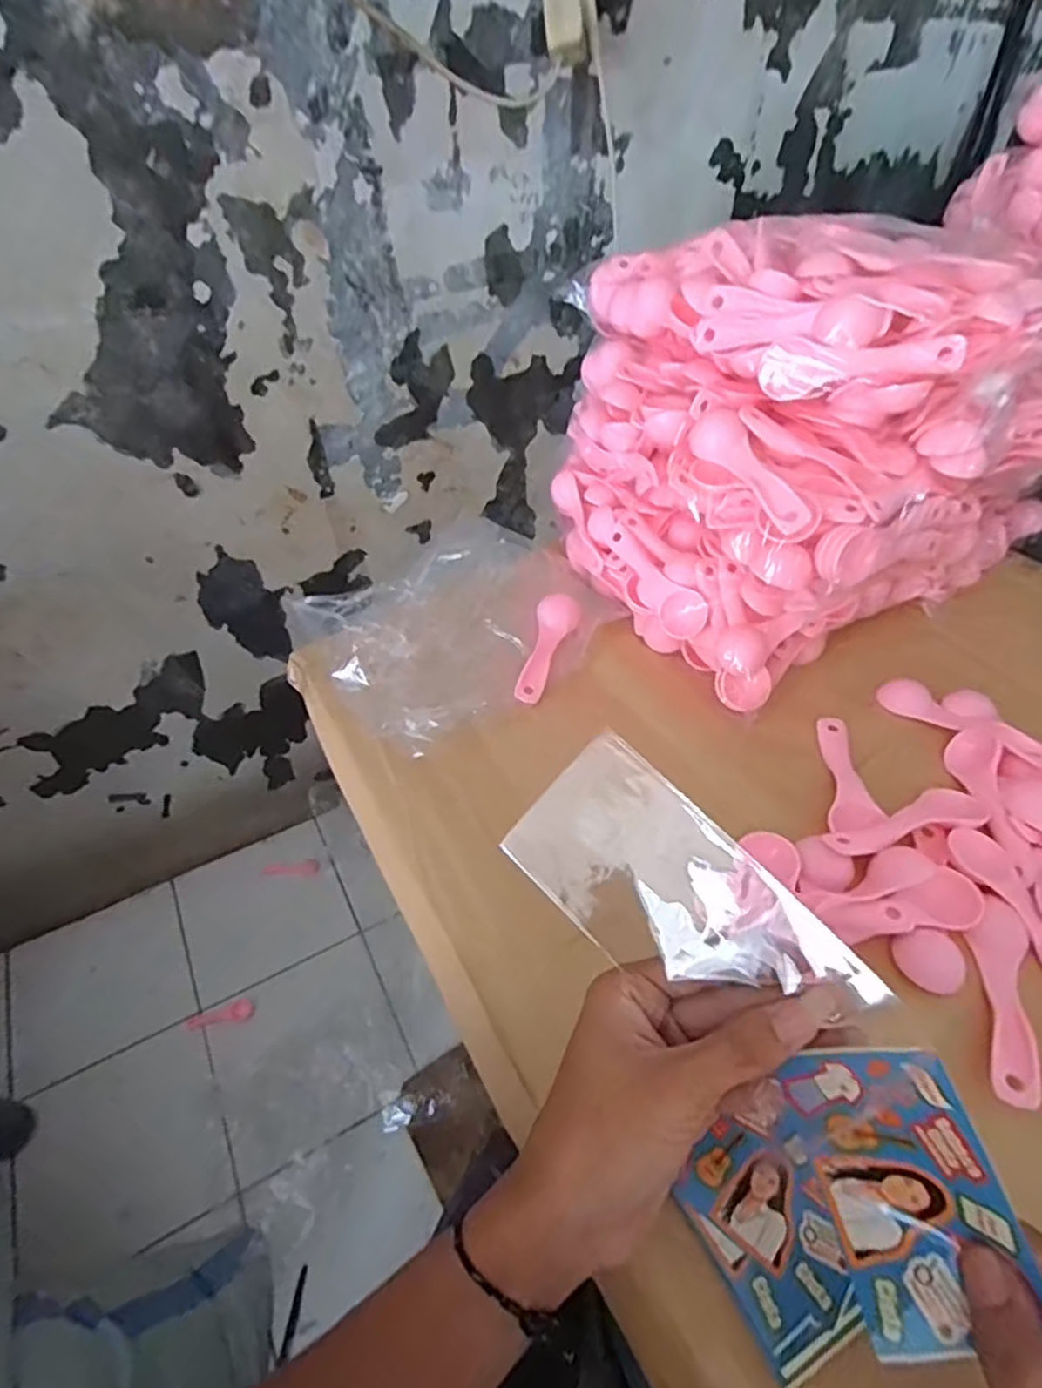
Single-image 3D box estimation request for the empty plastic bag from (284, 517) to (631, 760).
[{"bbox_3d":[-0.064,-0.065,0.548,0.218,0.039,0.215,-35,55,-29],"label":"empty plastic bag"}]

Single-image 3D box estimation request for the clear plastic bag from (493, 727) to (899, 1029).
[{"bbox_3d":[0.063,0.086,0.276,0.141,0.004,0.068,43,94,20],"label":"clear plastic bag"}]

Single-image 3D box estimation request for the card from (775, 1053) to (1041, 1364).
[{"bbox_3d":[0.127,0.164,0.224,0.011,0.057,0.087,1,62,-52],"label":"card"}]

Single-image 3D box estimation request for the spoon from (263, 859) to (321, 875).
[{"bbox_3d":[-0.454,0.345,1.352,0.115,0.019,0.029,-1,46,0],"label":"spoon"}]

